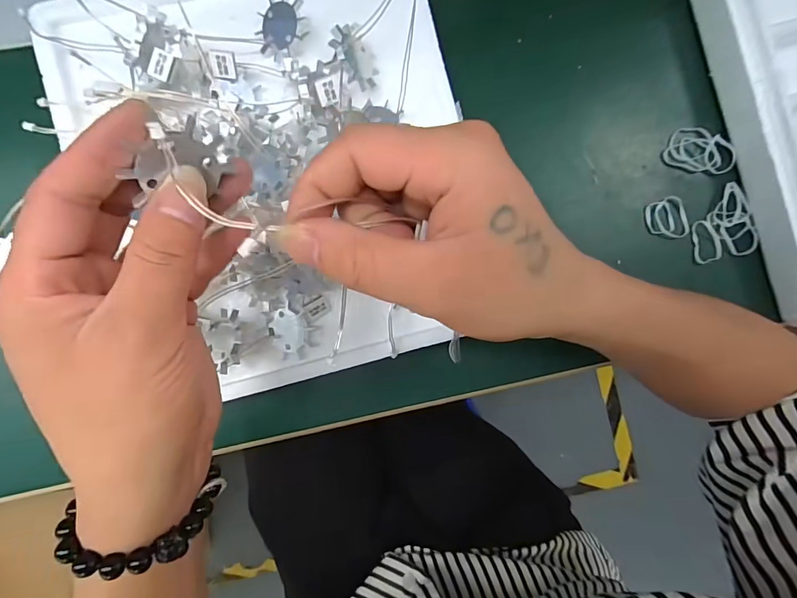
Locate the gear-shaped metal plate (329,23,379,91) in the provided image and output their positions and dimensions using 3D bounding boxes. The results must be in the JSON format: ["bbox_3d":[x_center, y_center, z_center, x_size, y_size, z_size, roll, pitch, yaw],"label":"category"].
[{"bbox_3d":[-0.027,-0.158,0.287,0.005,0.041,0.038,-9,115,33],"label":"gear-shaped metal plate"}]

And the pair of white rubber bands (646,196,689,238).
[{"bbox_3d":[0.204,-0.061,0.332,0.030,0.007,0.030,-10,89,-6],"label":"pair of white rubber bands"}]

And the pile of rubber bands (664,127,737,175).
[{"bbox_3d":[0.231,-0.114,0.333,0.050,0.011,0.033,15,86,-5],"label":"pile of rubber bands"}]

